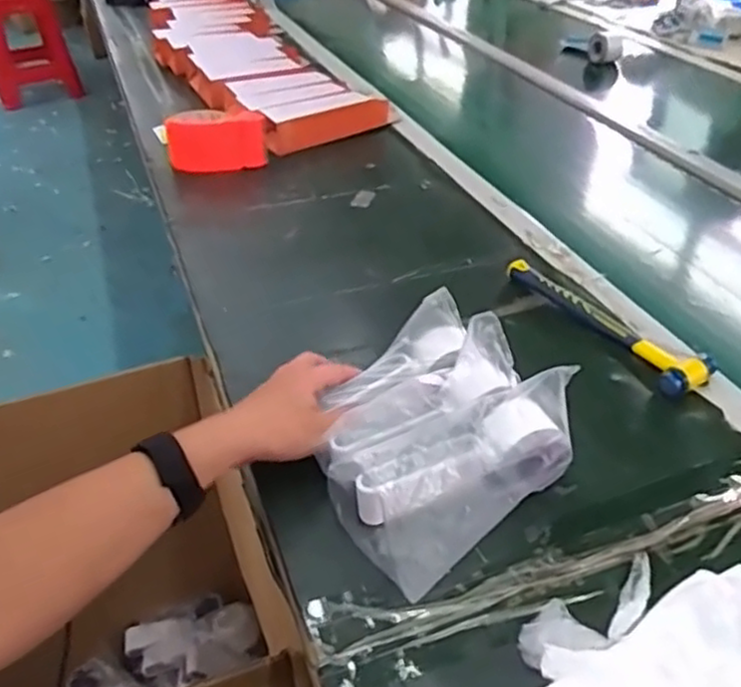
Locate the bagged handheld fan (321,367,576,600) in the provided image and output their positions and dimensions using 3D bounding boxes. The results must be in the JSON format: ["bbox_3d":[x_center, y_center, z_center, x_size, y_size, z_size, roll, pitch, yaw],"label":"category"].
[{"bbox_3d":[0.077,0.092,0.534,0.203,0.068,0.098,-34,47,-10],"label":"bagged handheld fan"}]

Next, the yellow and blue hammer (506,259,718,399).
[{"bbox_3d":[0.238,-0.027,0.727,0.067,0.022,0.239,-19,41,-21],"label":"yellow and blue hammer"}]

